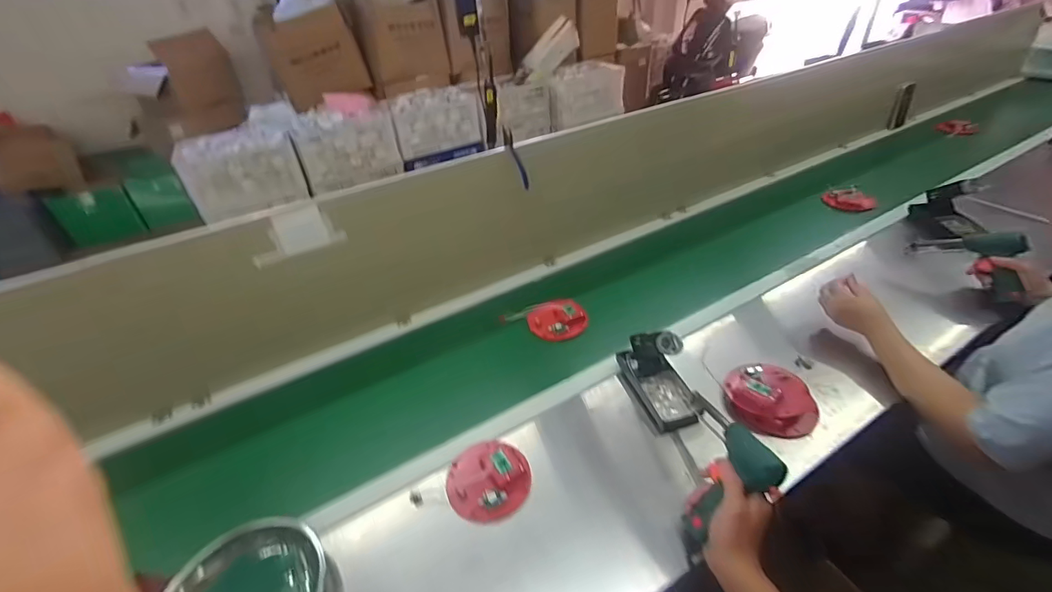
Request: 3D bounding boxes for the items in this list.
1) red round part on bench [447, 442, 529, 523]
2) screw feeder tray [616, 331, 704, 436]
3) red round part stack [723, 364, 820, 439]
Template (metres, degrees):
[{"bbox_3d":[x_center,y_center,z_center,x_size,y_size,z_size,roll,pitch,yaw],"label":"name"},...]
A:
[{"bbox_3d":[-0.054,0.261,0.654,0.116,0.018,0.121,-3,38,2],"label":"red round part on bench"},{"bbox_3d":[0.215,0.113,0.730,0.095,0.119,0.164,-10,39,-7],"label":"screw feeder tray"},{"bbox_3d":[0.391,0.163,0.728,0.139,0.061,0.105,29,49,35],"label":"red round part stack"}]

